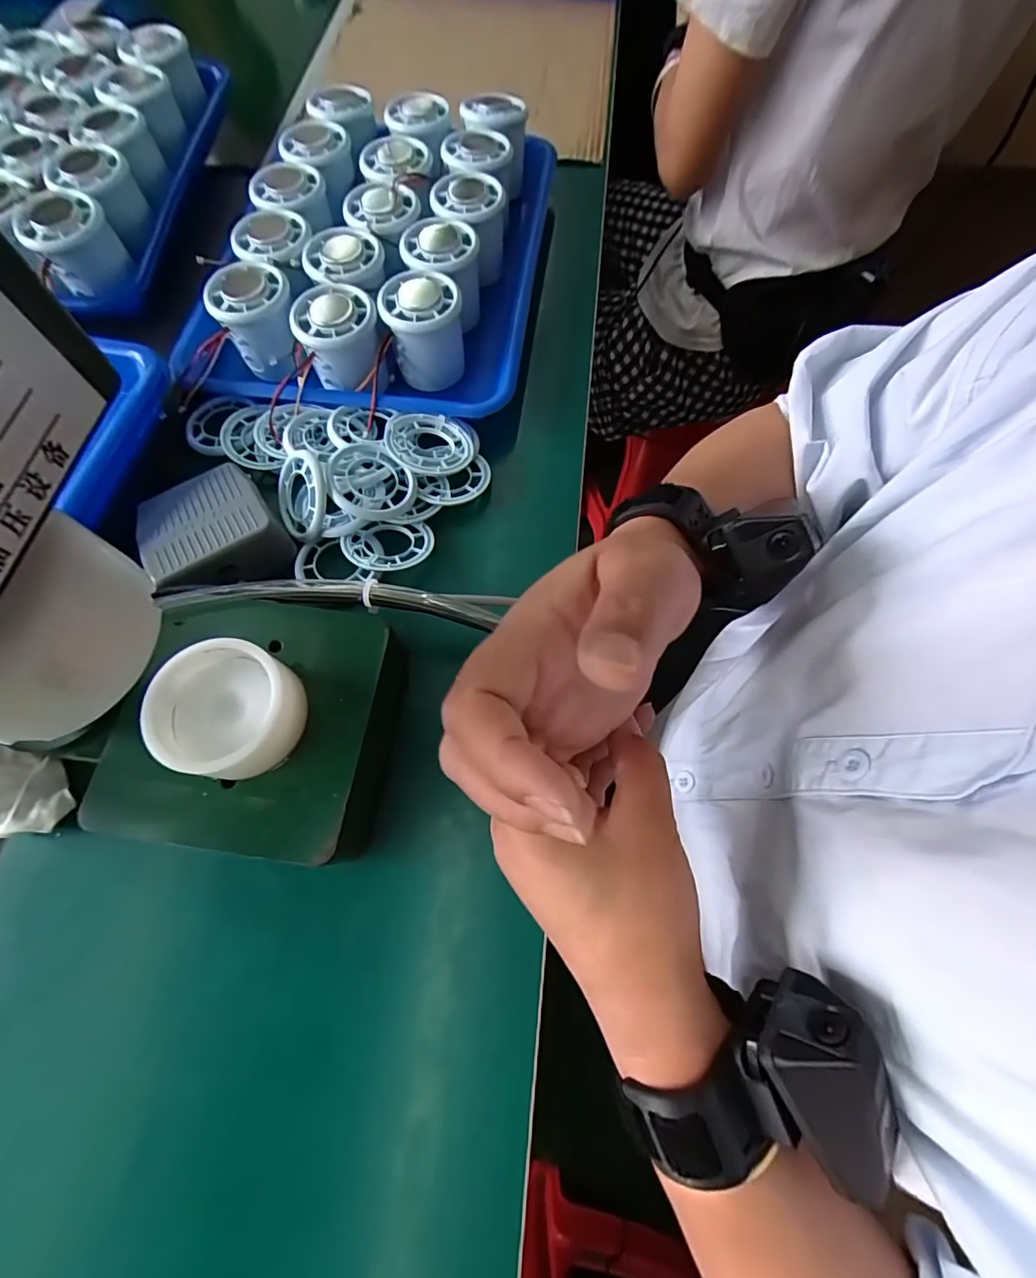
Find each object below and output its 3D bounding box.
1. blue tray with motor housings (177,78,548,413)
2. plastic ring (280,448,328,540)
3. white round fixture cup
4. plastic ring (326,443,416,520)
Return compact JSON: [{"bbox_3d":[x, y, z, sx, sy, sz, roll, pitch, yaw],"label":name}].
[{"bbox_3d":[-0.100,-0.286,0.384,0.221,0.075,0.341,6,70,2],"label":"blue tray with motor housings"},{"bbox_3d":[-0.139,-0.090,0.320,0.052,0.007,0.052,5,100,34],"label":"plastic ring"},{"bbox_3d":[-0.134,0.033,0.232,0.058,0.030,0.058,0,70,0],"label":"white round fixture cup"},{"bbox_3d":[-0.095,-0.102,0.319,0.051,0.015,0.054,0,70,0],"label":"plastic ring"}]

